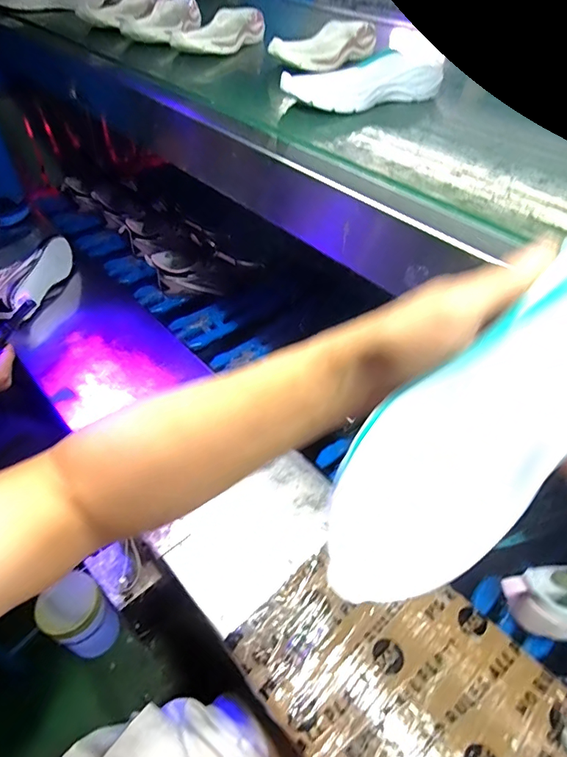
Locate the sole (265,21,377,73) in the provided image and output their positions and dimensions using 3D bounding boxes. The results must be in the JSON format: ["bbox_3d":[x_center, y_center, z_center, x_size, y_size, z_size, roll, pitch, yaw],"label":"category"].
[{"bbox_3d":[0.070,-0.552,0.750,0.095,0.052,0.223,30,49,22],"label":"sole"}]

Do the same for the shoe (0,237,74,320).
[{"bbox_3d":[-0.511,-0.193,0.885,0.099,0.100,0.236,10,44,4],"label":"shoe"}]

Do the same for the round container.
[{"bbox_3d":[-0.270,0.317,0.596,0.070,0.111,0.072,3,44,-3],"label":"round container"}]

